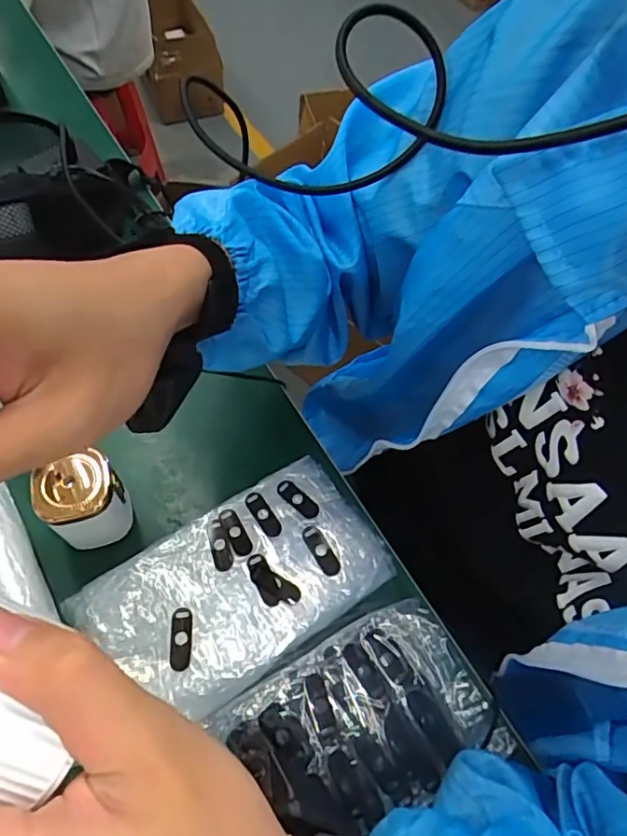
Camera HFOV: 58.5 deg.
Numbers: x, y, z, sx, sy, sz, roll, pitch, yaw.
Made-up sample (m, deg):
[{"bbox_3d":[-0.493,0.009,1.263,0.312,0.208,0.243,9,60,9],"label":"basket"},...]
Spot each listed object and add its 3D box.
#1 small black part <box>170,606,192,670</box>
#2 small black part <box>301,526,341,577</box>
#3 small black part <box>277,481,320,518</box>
[{"bbox_3d":[-0.093,0.154,0.390,0.014,0.004,0.040,-2,60,-4],"label":"small black part"},{"bbox_3d":[0.006,0.100,0.423,0.014,0.004,0.041,-27,65,-17],"label":"small black part"},{"bbox_3d":[-0.012,0.065,0.449,0.040,0.005,0.016,35,64,16],"label":"small black part"}]

